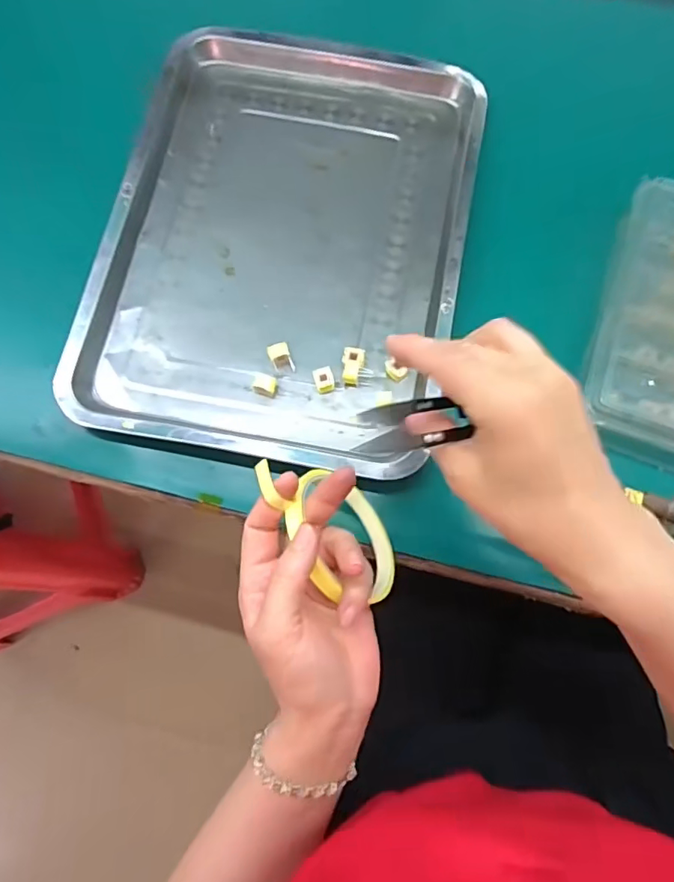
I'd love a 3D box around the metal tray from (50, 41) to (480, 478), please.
[{"bbox_3d":[-0.042,-0.174,0.446,0.287,0.029,0.391,11,75,3],"label":"metal tray"}]

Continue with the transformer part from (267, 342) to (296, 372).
[{"bbox_3d":[-0.044,-0.065,0.421,0.016,0.012,0.025,-17,76,-4],"label":"transformer part"}]

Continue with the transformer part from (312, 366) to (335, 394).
[{"bbox_3d":[-0.010,-0.047,0.414,0.015,0.015,0.017,-14,75,-3],"label":"transformer part"}]

